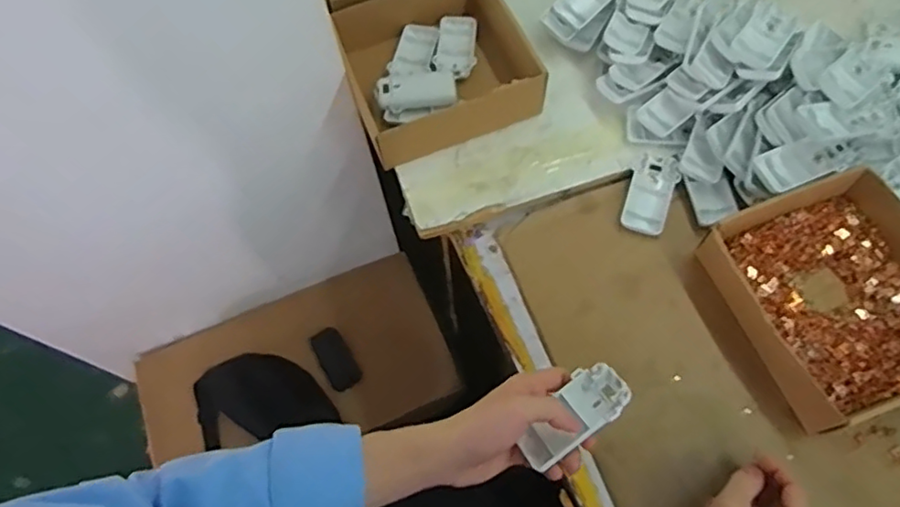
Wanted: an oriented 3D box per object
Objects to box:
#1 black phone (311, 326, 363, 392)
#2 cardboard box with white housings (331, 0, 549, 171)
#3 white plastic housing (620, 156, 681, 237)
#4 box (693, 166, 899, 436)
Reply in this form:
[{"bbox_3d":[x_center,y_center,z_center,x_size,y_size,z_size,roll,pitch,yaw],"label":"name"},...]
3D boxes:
[{"bbox_3d":[-0.196,0.182,1.060,0.055,0.006,0.106,-32,87,-11],"label":"black phone"},{"bbox_3d":[-0.018,-0.226,0.736,0.205,0.069,0.199,-20,67,-6],"label":"cardboard box with white housings"},{"bbox_3d":[0.224,-0.067,0.686,0.049,0.014,0.092,21,69,11],"label":"white plastic housing"},{"bbox_3d":[0.382,0.040,0.605,0.198,0.058,0.216,-20,68,-6],"label":"box"}]

